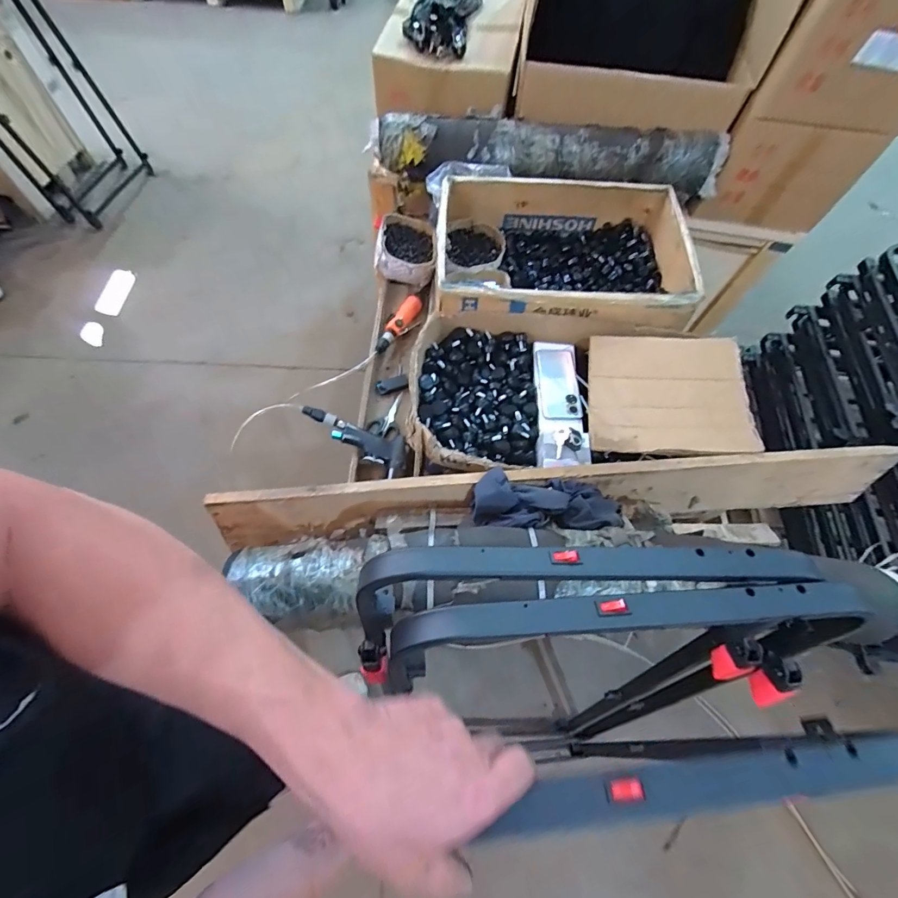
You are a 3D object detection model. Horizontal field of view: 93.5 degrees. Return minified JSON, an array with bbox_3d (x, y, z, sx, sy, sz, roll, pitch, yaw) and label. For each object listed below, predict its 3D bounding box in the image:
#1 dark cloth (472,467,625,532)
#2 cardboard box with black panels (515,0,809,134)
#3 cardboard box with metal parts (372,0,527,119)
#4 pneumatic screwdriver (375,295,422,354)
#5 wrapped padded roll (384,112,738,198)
[{"bbox_3d":[0.146,0.078,0.620,0.214,0.039,0.084,7,64,0],"label":"dark cloth"},{"bbox_3d":[0.470,-1.119,1.020,0.535,0.345,0.572,8,64,1],"label":"cardboard box with black panels"},{"bbox_3d":[0.015,-1.068,1.075,0.317,0.159,0.508,8,64,1],"label":"cardboard box with metal parts"},{"bbox_3d":[-0.119,-0.298,1.000,0.029,0.042,0.191,27,66,10],"label":"pneumatic screwdriver"},{"bbox_3d":[0.247,-0.735,1.030,0.862,0.115,0.135,2,64,-2],"label":"wrapped padded roll"}]

